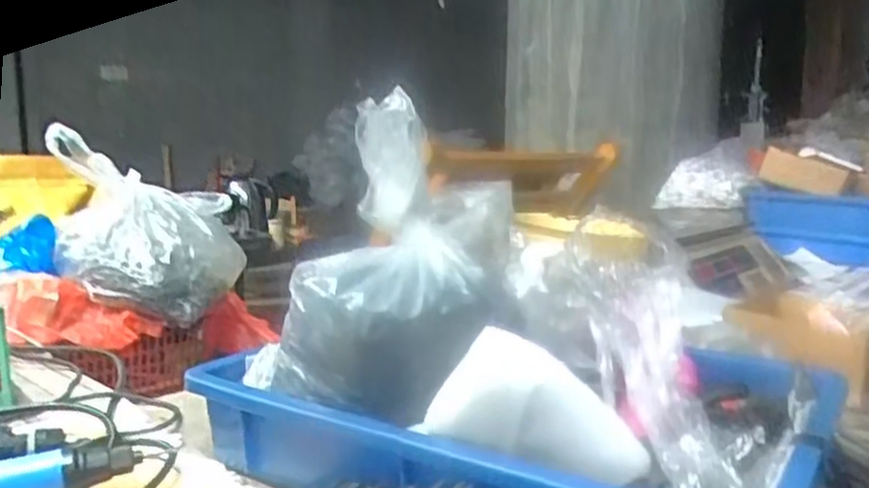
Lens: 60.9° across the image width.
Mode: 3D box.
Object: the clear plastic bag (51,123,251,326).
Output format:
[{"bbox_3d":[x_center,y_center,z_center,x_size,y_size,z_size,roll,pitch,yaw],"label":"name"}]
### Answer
[{"bbox_3d":[-0.375,-0.030,0.973,0.223,0.227,0.132,-3,10,-21],"label":"clear plastic bag"}]

